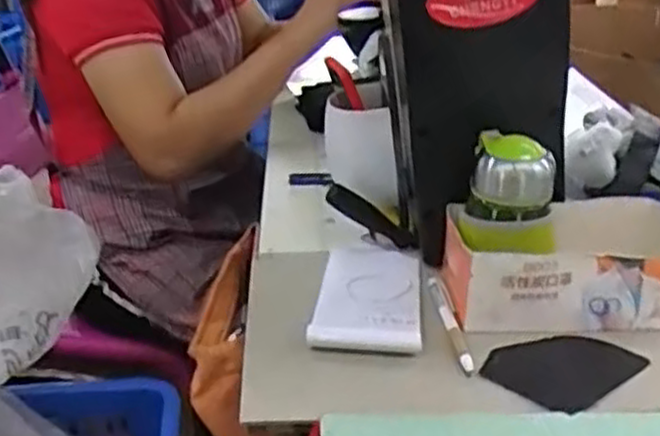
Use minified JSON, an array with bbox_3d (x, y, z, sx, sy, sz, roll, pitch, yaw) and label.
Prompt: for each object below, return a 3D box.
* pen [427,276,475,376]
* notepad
[{"bbox_3d":[0.096,0.082,0.632,0.014,0.008,0.131,-2,25,-5],"label":"pen"},{"bbox_3d":[0.034,0.058,0.662,0.084,0.024,0.165,3,25,4],"label":"notepad"}]

